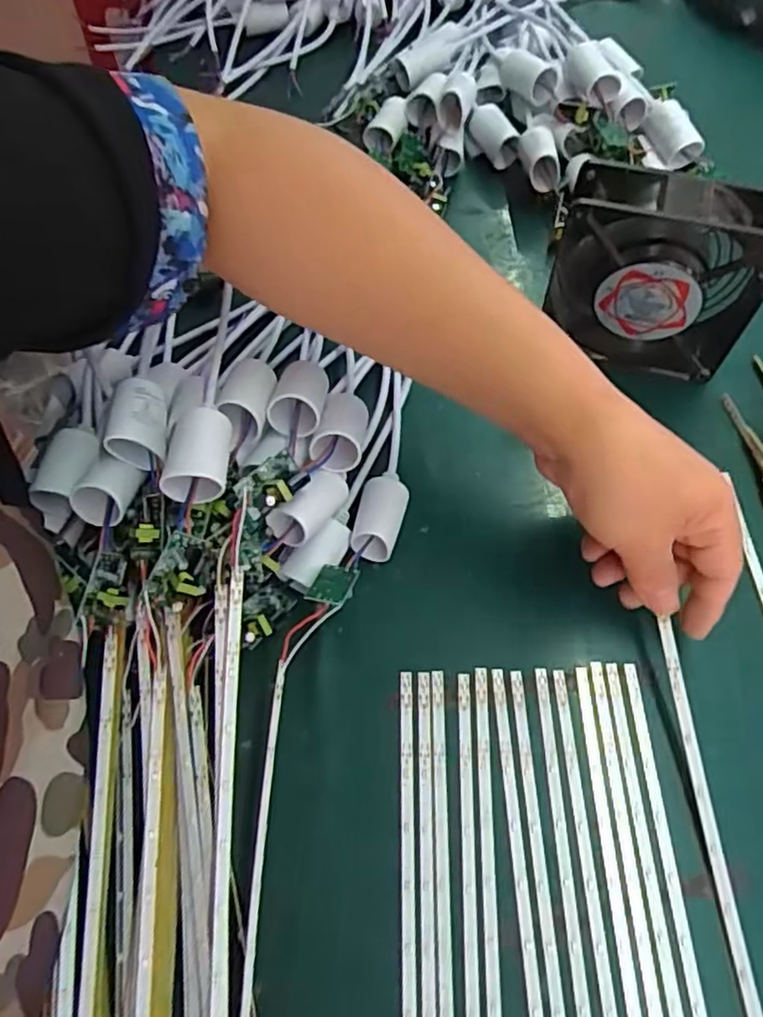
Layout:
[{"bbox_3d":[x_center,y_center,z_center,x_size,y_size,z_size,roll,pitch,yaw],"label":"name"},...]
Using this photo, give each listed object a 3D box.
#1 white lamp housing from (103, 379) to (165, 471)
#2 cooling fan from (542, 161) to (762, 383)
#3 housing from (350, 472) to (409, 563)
[{"bbox_3d":[-0.127,-0.046,0.342,0.026,0.027,0.042,-6,63,-1],"label":"white lamp housing"},{"bbox_3d":[0.166,-0.141,0.403,0.123,0.119,0.043,12,65,8],"label":"cooling fan"},{"bbox_3d":[0.000,0.004,0.386,0.026,0.032,0.052,12,65,8],"label":"housing"}]

